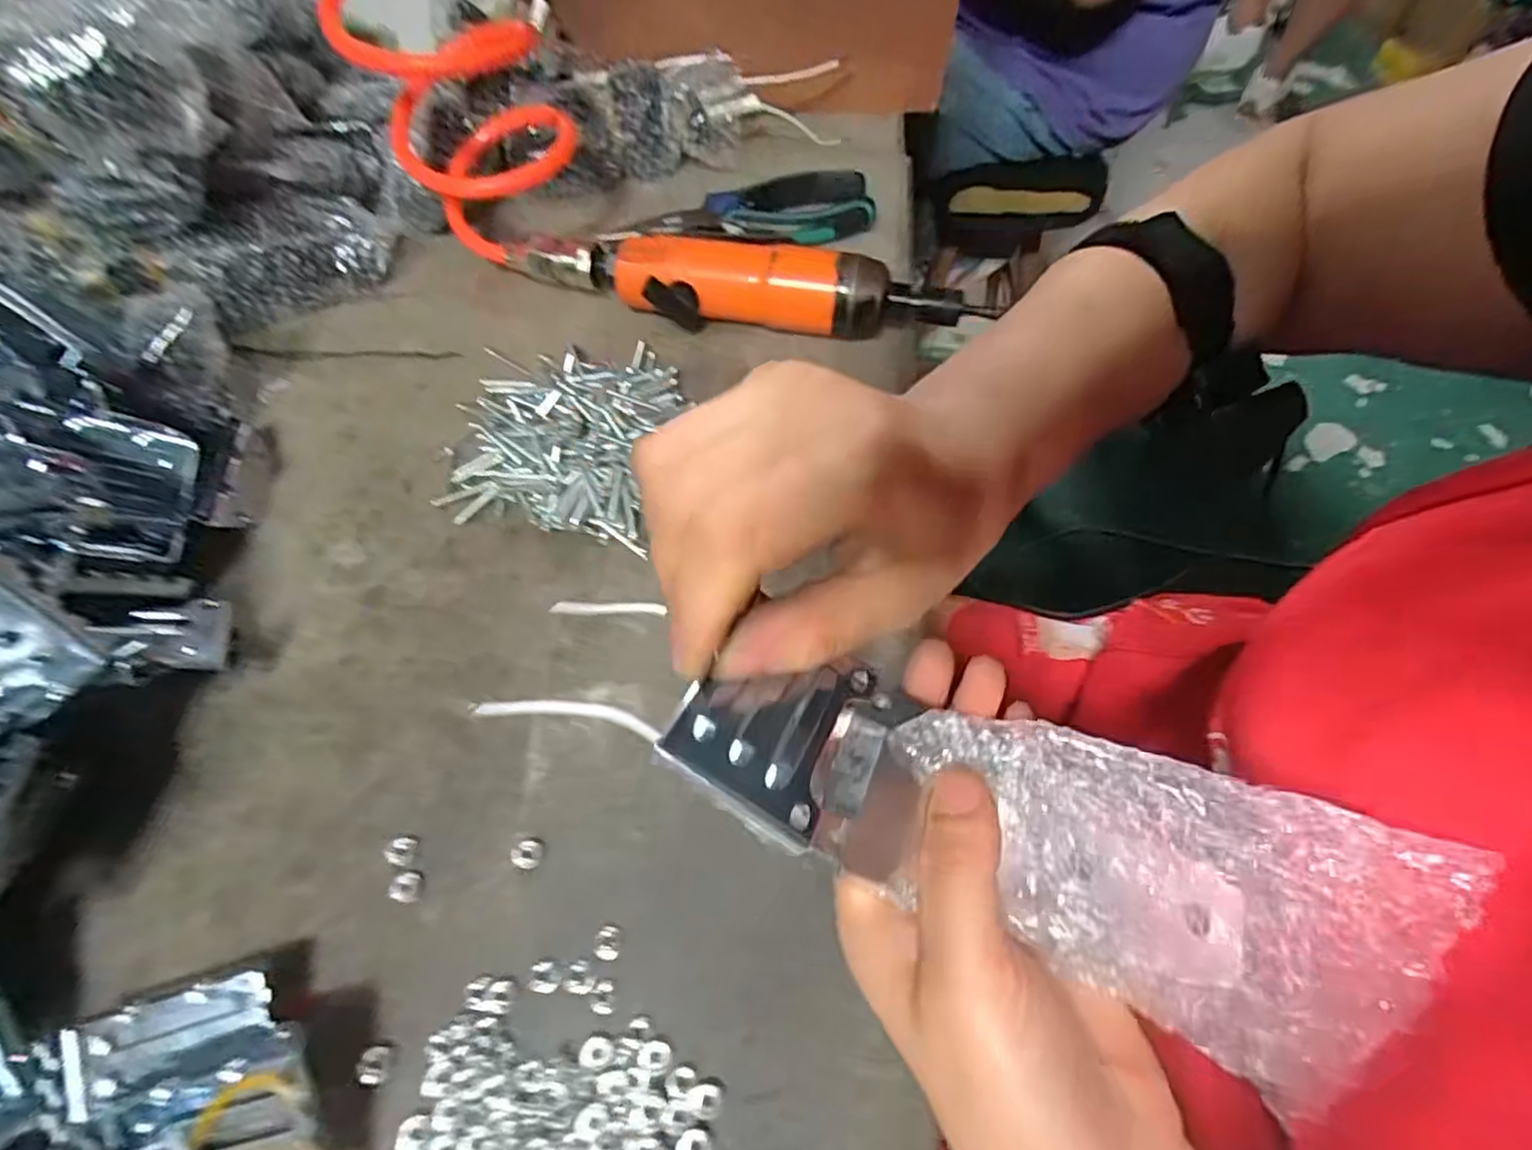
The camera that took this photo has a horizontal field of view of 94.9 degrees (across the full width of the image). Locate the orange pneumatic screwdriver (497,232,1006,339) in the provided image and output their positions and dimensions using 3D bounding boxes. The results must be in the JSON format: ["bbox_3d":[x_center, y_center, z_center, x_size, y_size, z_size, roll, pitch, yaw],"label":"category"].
[{"bbox_3d":[-0.012,-0.148,0.361,0.235,0.031,0.036,10,60,5],"label":"orange pneumatic screwdriver"}]

